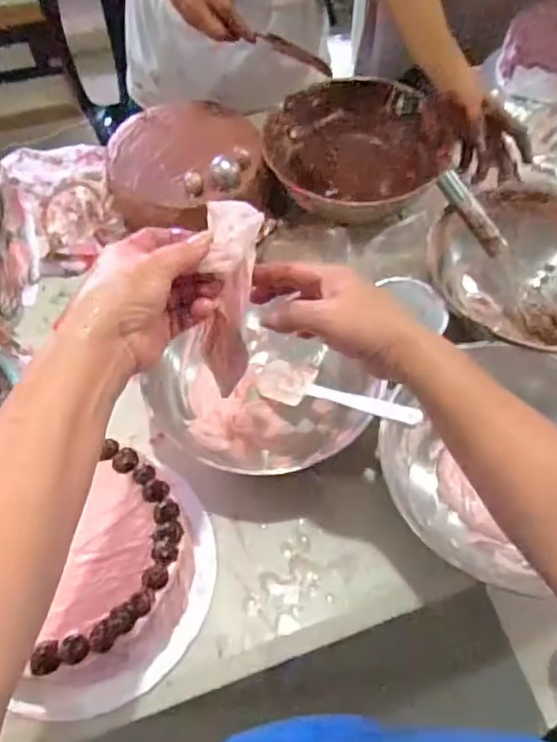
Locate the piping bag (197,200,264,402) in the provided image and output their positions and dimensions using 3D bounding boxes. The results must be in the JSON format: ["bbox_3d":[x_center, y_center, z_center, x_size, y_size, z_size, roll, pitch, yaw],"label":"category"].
[{"bbox_3d":[-0.039,-0.048,0.434,0.035,0.144,0.060,13,36,8],"label":"piping bag"}]

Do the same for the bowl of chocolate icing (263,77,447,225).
[{"bbox_3d":[0.092,-0.284,0.812,0.213,0.102,0.218,2,58,1],"label":"bowl of chocolate icing"}]

